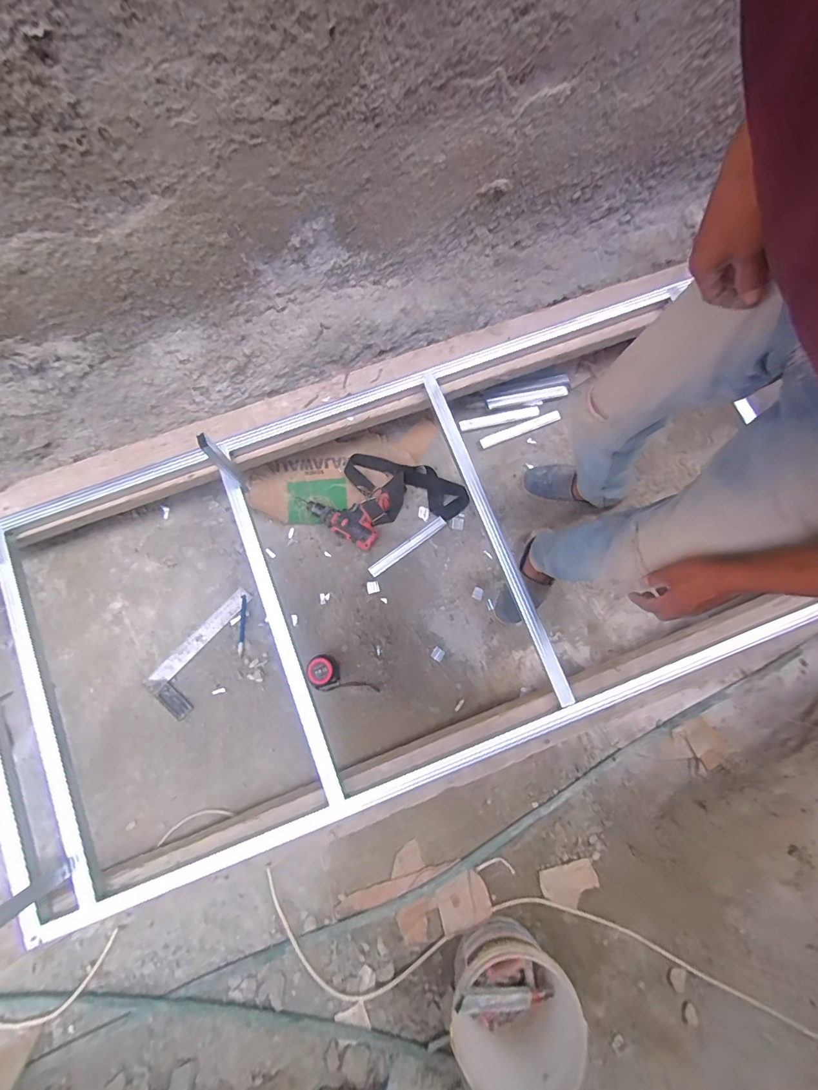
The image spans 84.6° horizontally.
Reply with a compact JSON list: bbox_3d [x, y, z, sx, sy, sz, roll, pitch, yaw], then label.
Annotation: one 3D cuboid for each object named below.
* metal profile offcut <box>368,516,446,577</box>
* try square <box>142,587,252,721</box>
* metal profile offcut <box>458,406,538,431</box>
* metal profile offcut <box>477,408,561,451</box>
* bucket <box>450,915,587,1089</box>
[{"bbox_3d":[-0.002,0.002,1.121,0.224,0.013,0.028,-37,82,-10],"label":"metal profile offcut"},{"bbox_3d":[-0.470,0.254,1.059,0.125,0.010,0.305,44,79,7],"label":"try square"},{"bbox_3d":[0.240,-0.337,1.188,0.218,0.013,0.026,-14,78,-6],"label":"metal profile offcut"},{"bbox_3d":[0.292,-0.305,1.190,0.236,0.011,0.029,-22,79,-8],"label":"metal profile offcut"},{"bbox_3d":[0.178,0.799,0.795,0.201,0.199,0.210,1,77,-3],"label":"bucket"}]

